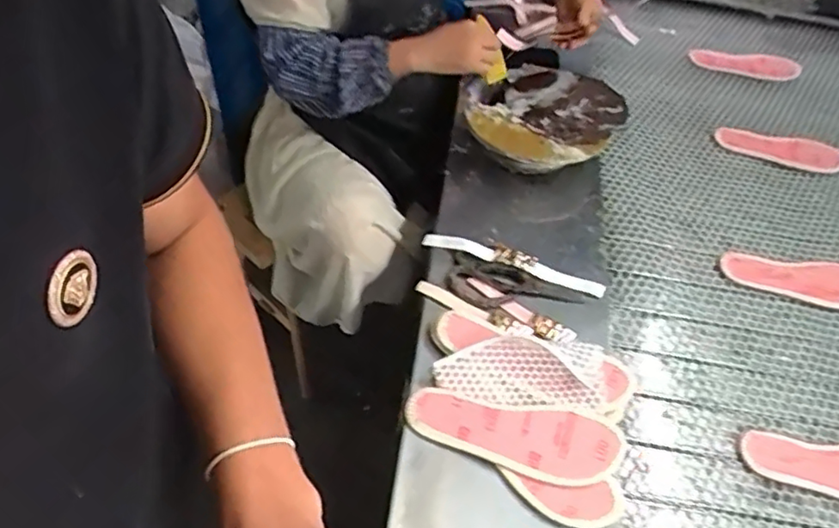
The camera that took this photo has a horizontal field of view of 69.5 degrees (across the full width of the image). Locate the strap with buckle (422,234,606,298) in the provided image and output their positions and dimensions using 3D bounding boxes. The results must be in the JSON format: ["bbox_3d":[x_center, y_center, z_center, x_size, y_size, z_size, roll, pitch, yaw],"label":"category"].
[{"bbox_3d":[0.131,-0.003,0.848,0.254,0.027,0.025,20,54,8],"label":"strap with buckle"}]

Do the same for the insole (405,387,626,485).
[{"bbox_3d":[0.106,0.197,0.690,0.241,0.014,0.078,8,66,6],"label":"insole"}]

